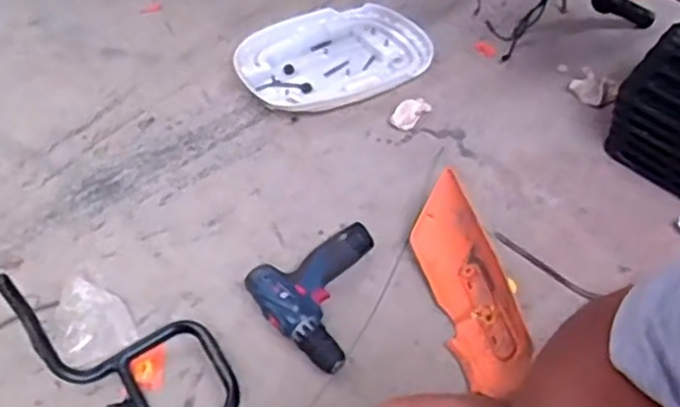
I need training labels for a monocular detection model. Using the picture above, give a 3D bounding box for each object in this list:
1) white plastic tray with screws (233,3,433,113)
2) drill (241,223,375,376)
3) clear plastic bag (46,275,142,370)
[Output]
[{"bbox_3d":[0.002,-0.288,1.394,0.384,0.050,0.278,-30,52,-25],"label":"white plastic tray with screws"},{"bbox_3d":[-0.046,0.115,0.999,0.152,0.050,0.219,10,47,11],"label":"drill"},{"bbox_3d":[-0.342,0.162,0.988,0.099,0.013,0.154,-25,50,-21],"label":"clear plastic bag"}]

